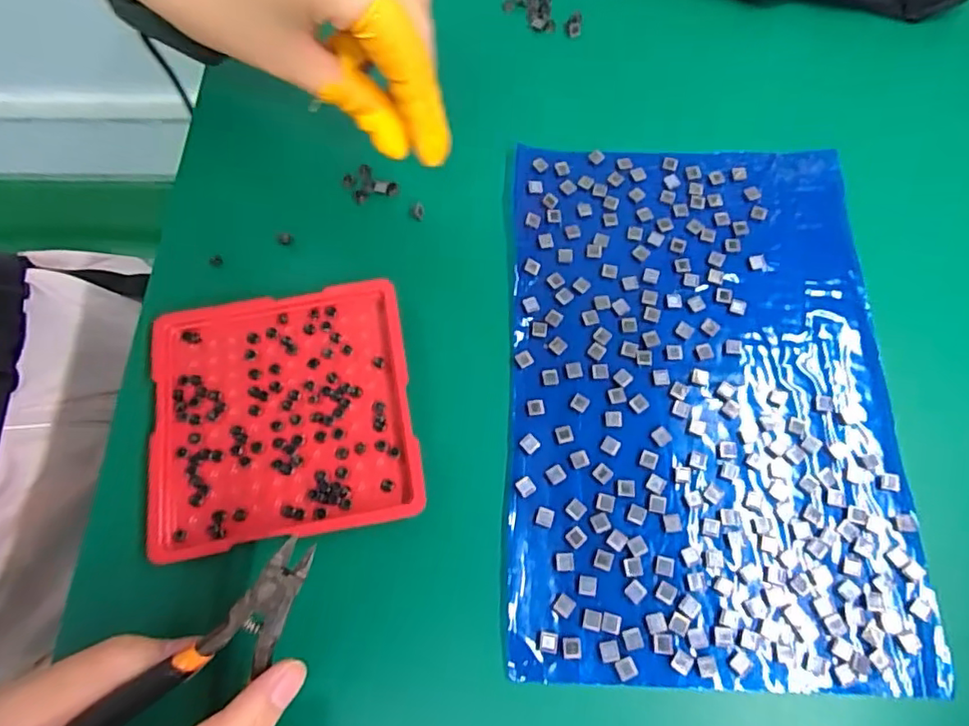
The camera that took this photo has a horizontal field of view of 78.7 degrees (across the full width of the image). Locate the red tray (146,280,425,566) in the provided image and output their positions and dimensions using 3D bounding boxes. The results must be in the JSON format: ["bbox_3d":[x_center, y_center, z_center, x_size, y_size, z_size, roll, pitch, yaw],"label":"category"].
[{"bbox_3d":[-0.080,0.020,0.236,0.100,0.011,0.099,-10,69,-2],"label":"red tray"}]

